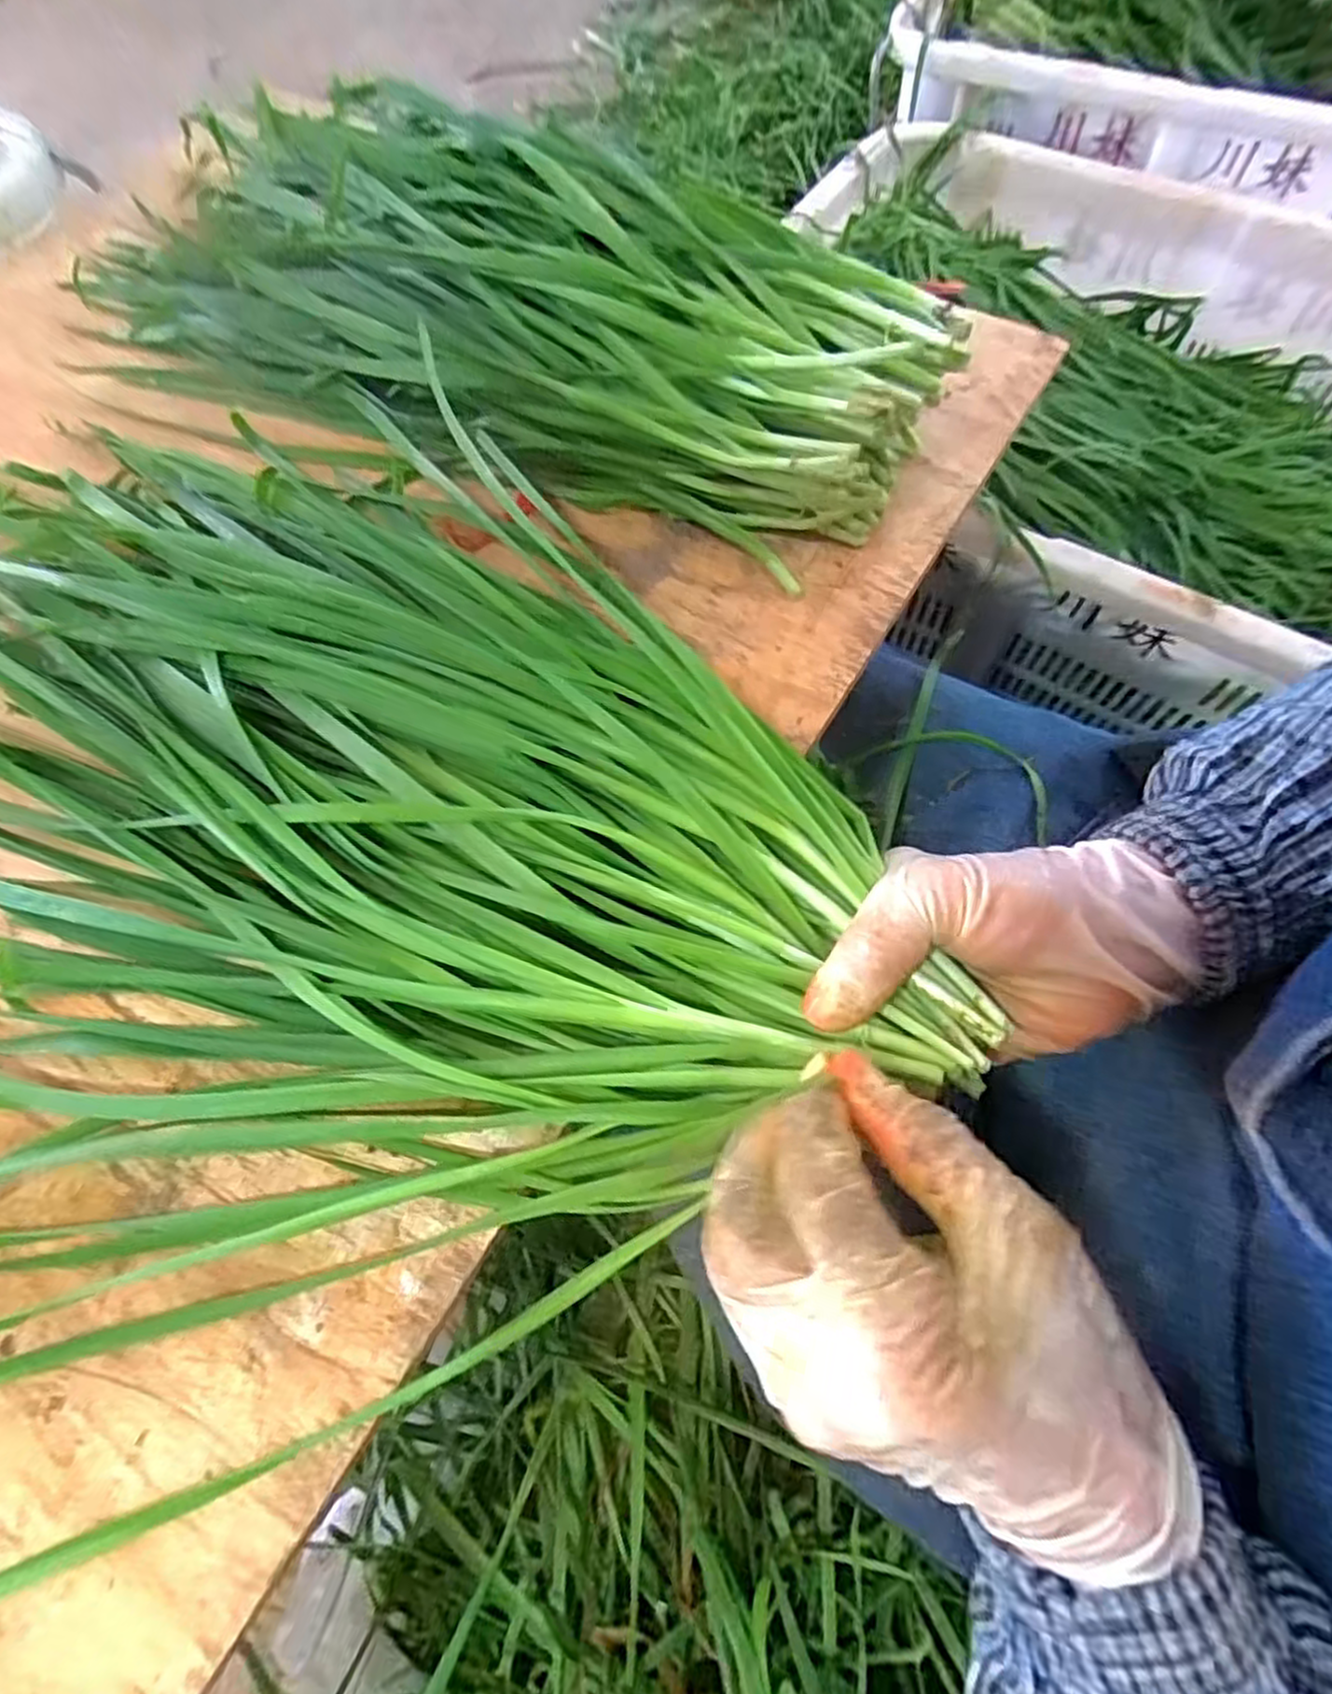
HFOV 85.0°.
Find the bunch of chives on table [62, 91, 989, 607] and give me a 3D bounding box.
[{"bbox_3d":[-0.095,-0.264,0.354,0.452,0.081,0.135,22,70,12],"label":"bunch of chives on table"}]

